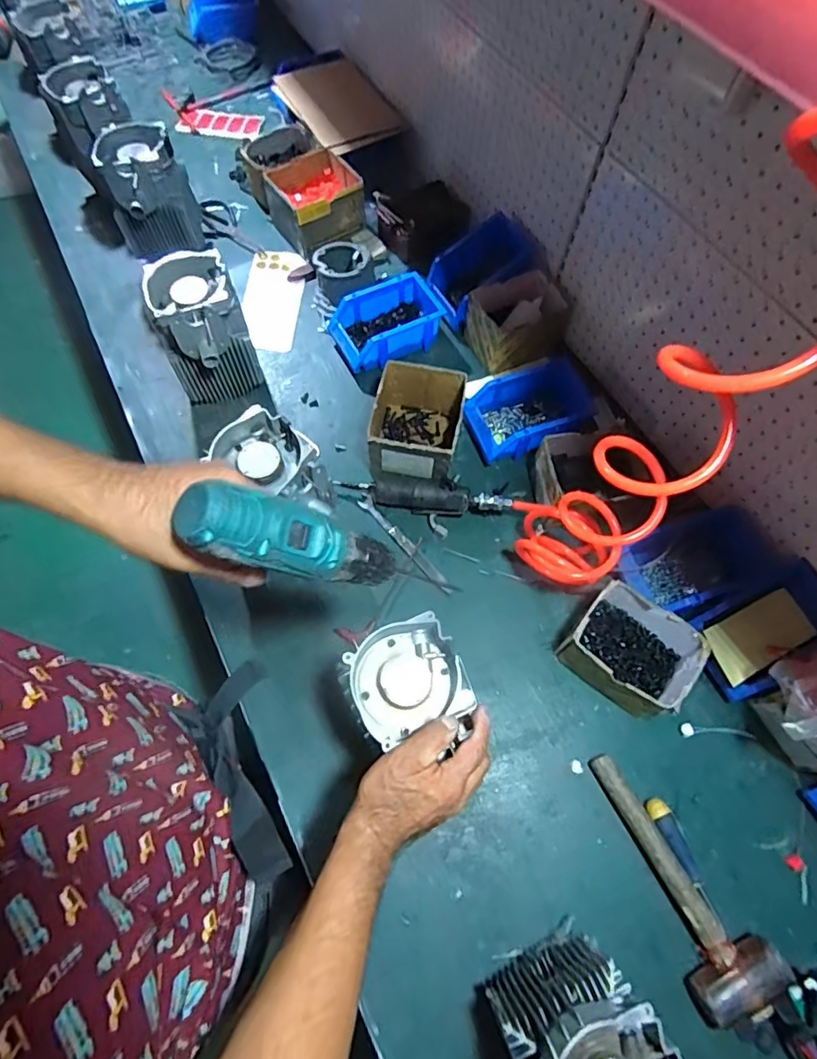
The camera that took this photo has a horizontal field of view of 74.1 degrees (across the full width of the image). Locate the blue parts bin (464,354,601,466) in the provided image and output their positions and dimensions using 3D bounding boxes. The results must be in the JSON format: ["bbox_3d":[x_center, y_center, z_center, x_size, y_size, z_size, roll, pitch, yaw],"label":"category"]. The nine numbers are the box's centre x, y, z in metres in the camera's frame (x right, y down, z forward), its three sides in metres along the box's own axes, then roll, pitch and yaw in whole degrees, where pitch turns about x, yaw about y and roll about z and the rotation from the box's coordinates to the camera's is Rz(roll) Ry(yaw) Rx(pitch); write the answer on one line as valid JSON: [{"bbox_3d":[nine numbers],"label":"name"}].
[{"bbox_3d":[0.194,-0.189,0.875,0.202,0.091,0.114,-16,67,-9],"label":"blue parts bin"}]

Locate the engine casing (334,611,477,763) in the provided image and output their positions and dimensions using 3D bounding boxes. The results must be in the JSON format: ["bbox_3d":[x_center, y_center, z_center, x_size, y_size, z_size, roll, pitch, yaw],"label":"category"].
[{"bbox_3d":[-0.003,0.157,0.551,0.119,0.059,0.118,-15,67,-9],"label":"engine casing"}]

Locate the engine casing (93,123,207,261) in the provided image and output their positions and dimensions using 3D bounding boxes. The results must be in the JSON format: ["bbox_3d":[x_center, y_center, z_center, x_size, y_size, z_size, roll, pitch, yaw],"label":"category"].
[{"bbox_3d":[-0.447,-0.566,0.960,0.138,0.208,0.138,-25,68,-13],"label":"engine casing"}]

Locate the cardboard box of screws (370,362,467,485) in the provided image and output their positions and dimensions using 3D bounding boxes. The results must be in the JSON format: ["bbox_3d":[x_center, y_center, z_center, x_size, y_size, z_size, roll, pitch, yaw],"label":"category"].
[{"bbox_3d":[0.012,-0.159,0.856,0.132,0.105,0.161,7,65,1],"label":"cardboard box of screws"}]

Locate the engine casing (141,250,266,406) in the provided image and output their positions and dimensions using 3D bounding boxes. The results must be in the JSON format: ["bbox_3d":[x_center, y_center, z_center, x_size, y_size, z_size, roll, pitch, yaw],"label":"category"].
[{"bbox_3d":[-0.306,-0.284,0.839,0.122,0.207,0.128,-20,67,-11],"label":"engine casing"}]

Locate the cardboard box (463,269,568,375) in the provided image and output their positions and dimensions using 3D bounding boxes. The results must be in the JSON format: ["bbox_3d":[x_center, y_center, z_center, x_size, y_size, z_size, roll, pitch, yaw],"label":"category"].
[{"bbox_3d":[0.192,-0.361,0.947,0.168,0.098,0.121,-18,67,-10],"label":"cardboard box"}]

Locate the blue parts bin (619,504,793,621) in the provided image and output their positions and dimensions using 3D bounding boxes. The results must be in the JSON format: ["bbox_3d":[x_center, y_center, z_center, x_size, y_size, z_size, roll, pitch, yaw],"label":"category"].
[{"bbox_3d":[0.411,0.048,0.778,0.200,0.075,0.124,-22,68,-12],"label":"blue parts bin"}]

